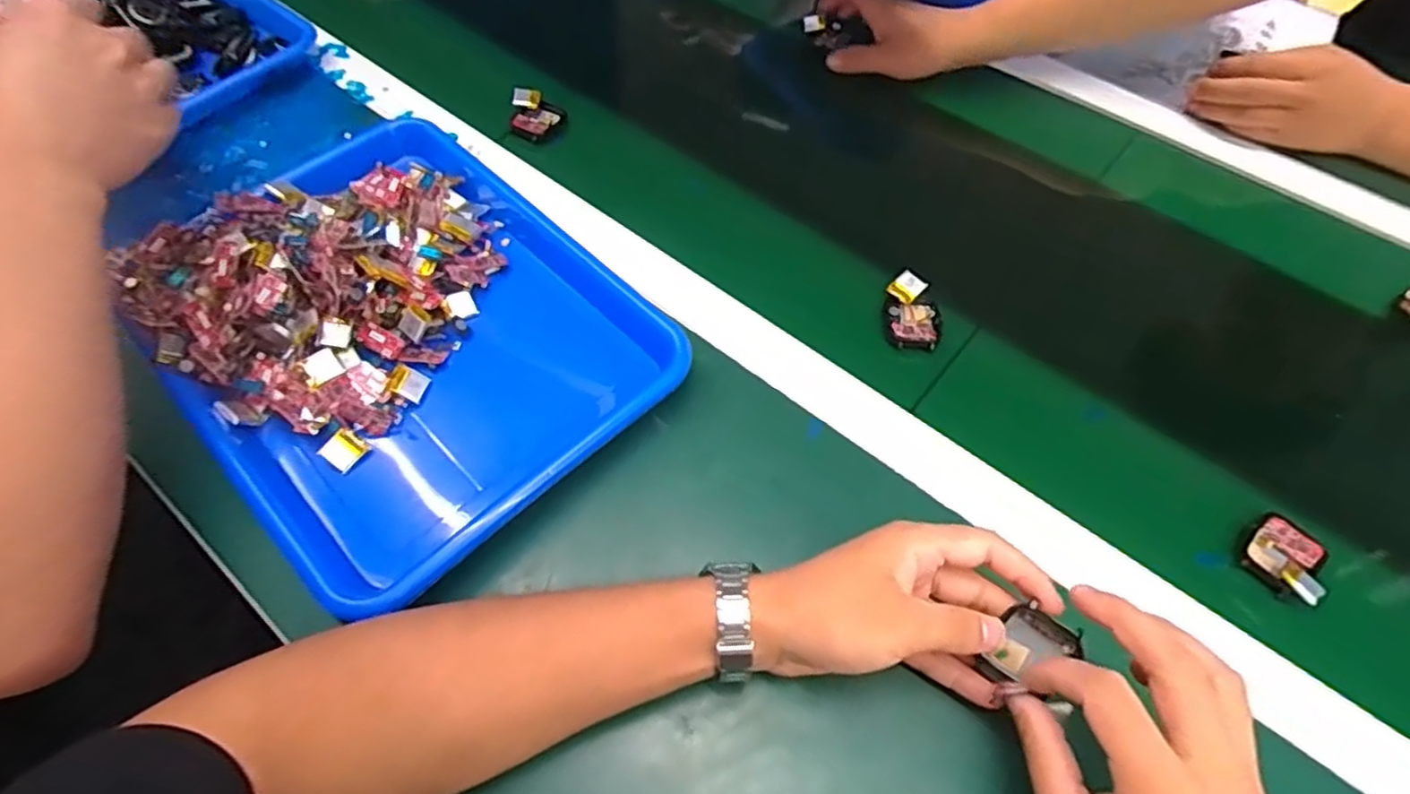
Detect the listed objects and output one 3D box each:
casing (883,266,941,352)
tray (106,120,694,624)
[{"bbox_3d":[0.147,-0.061,0.495,0.038,0.008,0.060,1,70,-1],"label":"casing"},{"bbox_3d":[-0.200,-0.052,0.460,0.327,0.053,0.267,40,65,22],"label":"tray"}]

